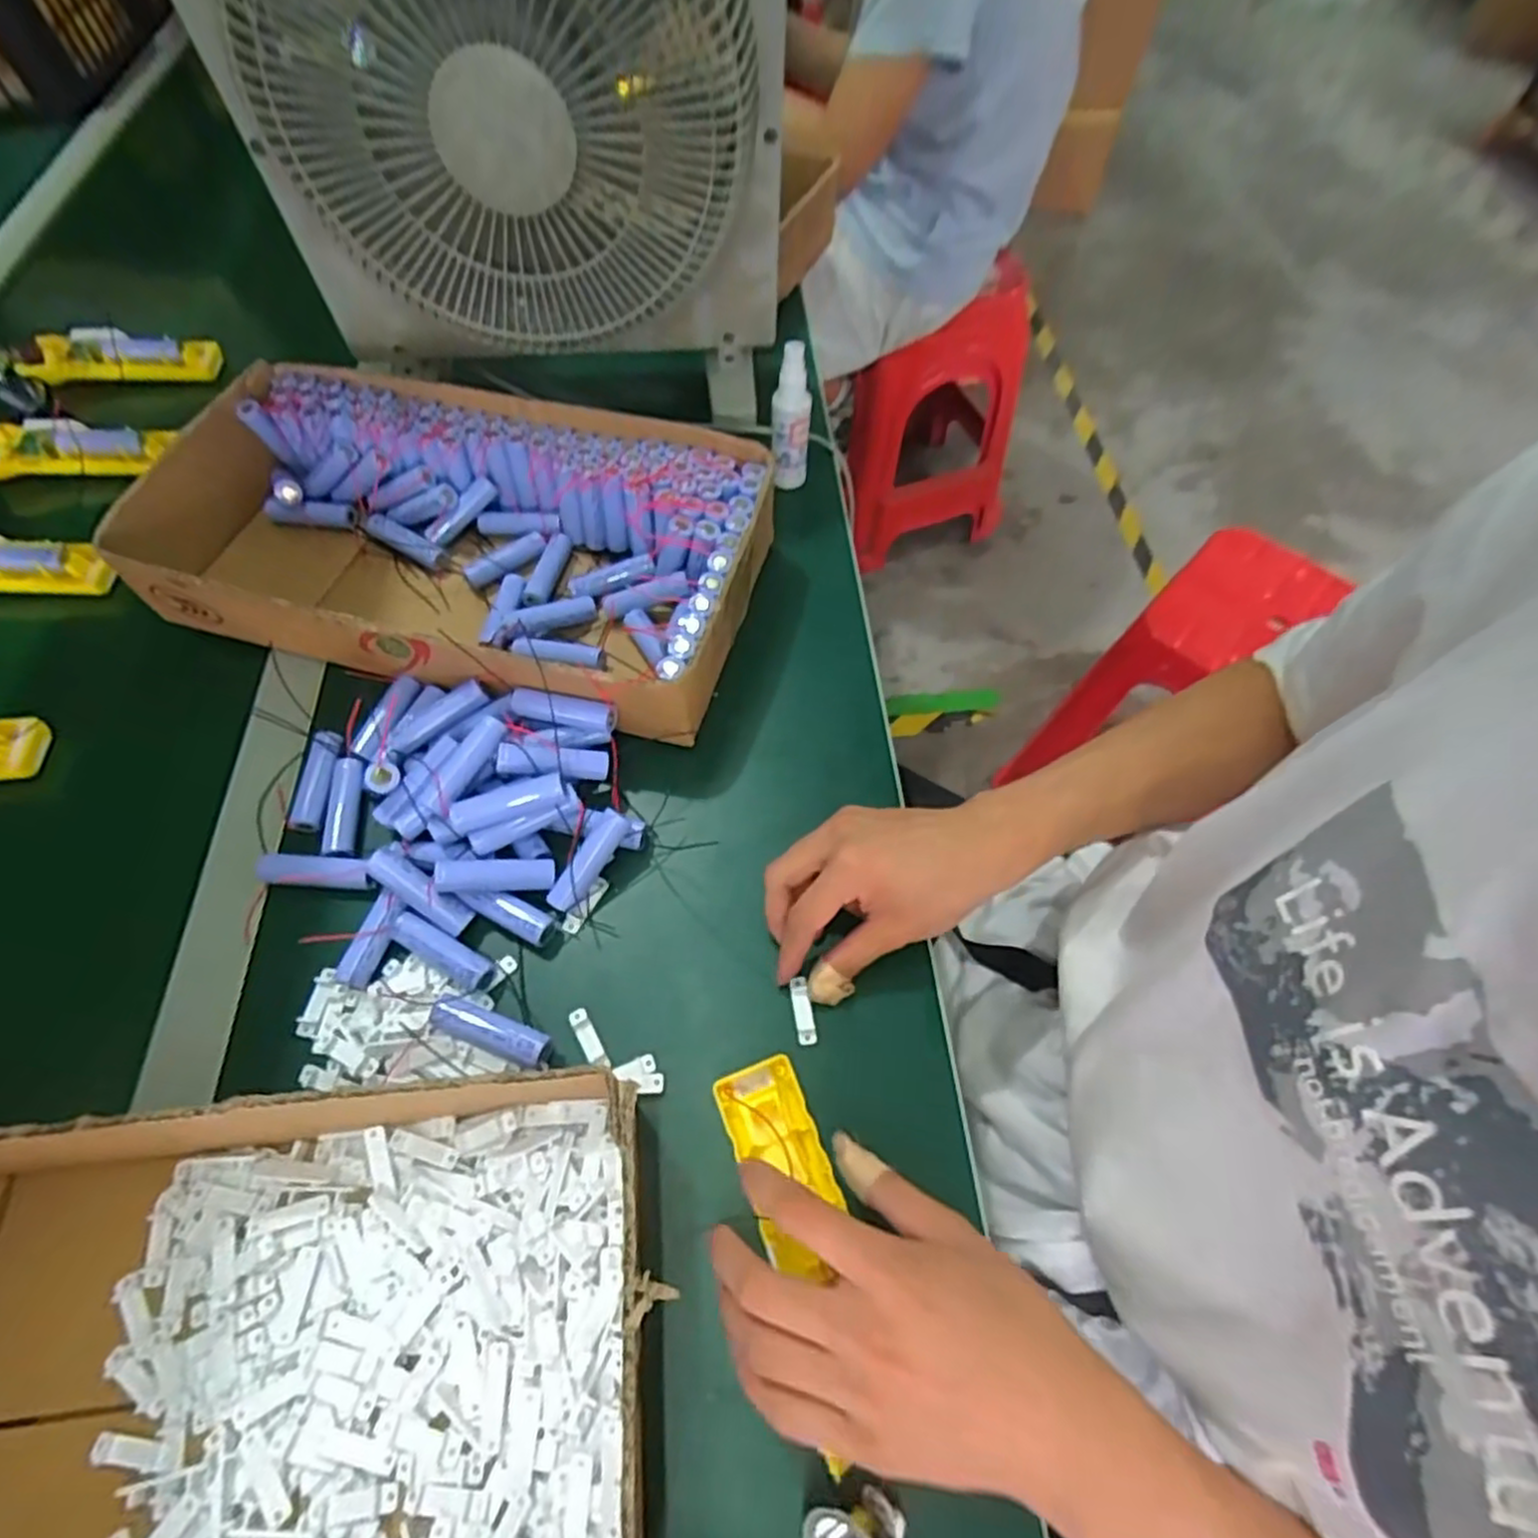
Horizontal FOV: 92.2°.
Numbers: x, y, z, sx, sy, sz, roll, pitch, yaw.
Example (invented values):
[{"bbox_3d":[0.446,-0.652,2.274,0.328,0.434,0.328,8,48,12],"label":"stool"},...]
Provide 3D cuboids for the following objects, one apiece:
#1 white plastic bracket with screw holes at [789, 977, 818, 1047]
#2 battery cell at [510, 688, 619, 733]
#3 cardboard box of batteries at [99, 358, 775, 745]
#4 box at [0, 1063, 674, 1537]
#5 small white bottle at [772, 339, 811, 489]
[{"bbox_3d":[0.019,0.136,0.418,0.011,0.005,0.037,-9,66,-5],"label":"white plastic bracket with screw holes"},{"bbox_3d":[-0.131,-0.037,0.465,0.069,0.016,0.016,11,61,6],"label":"battery cell"},{"bbox_3d":[-0.219,-0.161,0.533,0.414,0.076,0.233,12,61,6],"label":"cardboard box of batteries"},{"bbox_3d":[-0.255,0.263,0.289,0.414,0.072,0.223,-7,61,-4],"label":"box"},{"bbox_3d":[0.018,-0.275,0.590,0.030,0.126,0.023,2,61,1],"label":"small white bottle"}]

